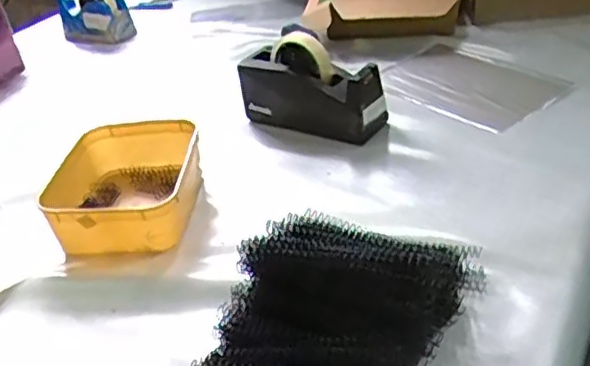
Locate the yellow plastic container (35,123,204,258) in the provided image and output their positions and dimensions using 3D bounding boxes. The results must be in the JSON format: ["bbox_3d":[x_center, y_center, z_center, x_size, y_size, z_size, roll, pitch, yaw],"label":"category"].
[{"bbox_3d":[-0.202,0.004,0.768,0.172,0.067,0.199,-6,31,3],"label":"yellow plastic container"}]

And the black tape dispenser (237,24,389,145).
[{"bbox_3d":[0.020,-0.135,0.876,0.206,0.127,0.062,14,38,31],"label":"black tape dispenser"}]

